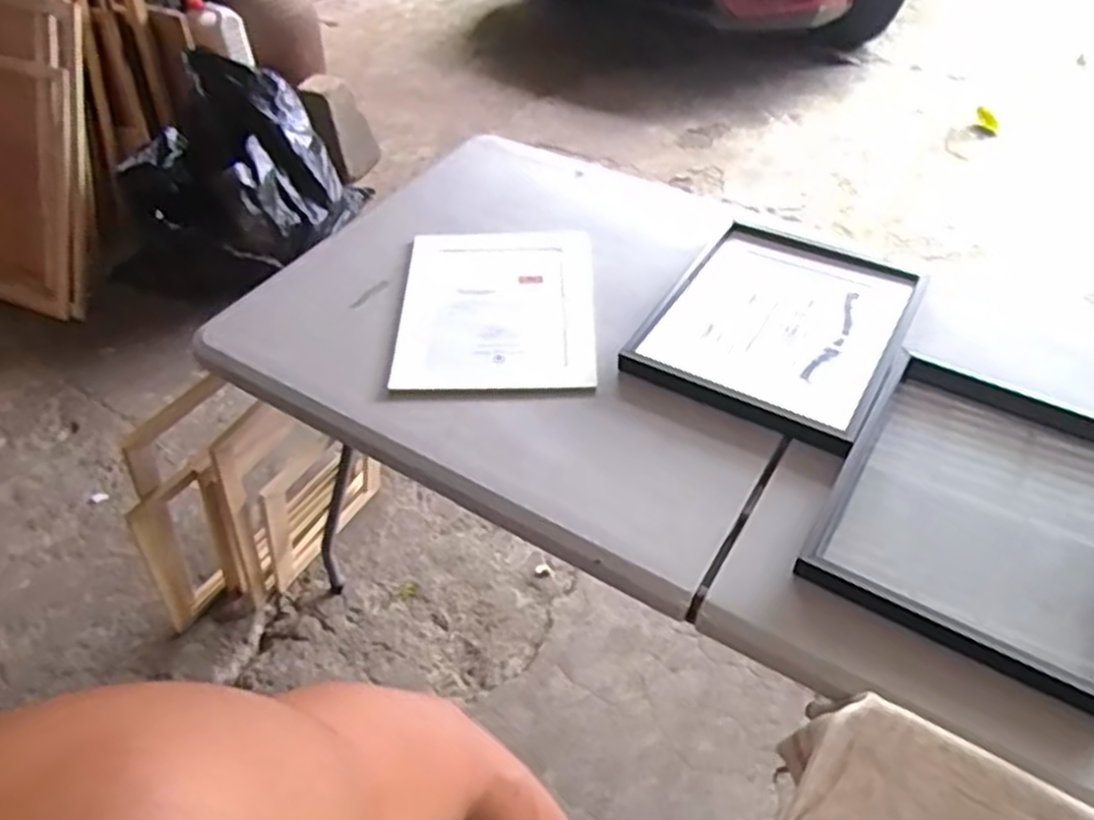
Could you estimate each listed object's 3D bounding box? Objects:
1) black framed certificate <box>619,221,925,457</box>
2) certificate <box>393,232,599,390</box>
[{"bbox_3d":[0.318,-0.120,1.061,0.294,0.025,0.377,24,52,22],"label":"black framed certificate"},{"bbox_3d":[-0.070,-0.153,1.115,0.266,0.019,0.332,0,48,-1],"label":"certificate"}]

